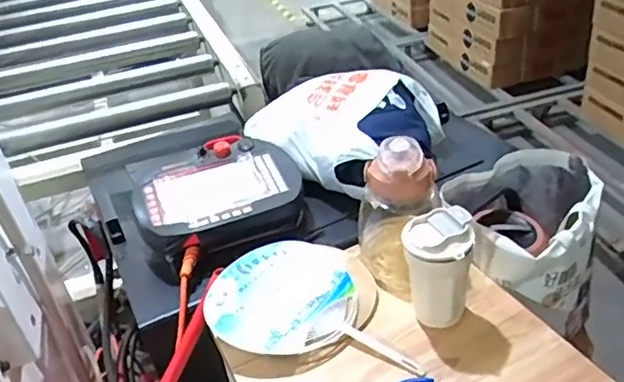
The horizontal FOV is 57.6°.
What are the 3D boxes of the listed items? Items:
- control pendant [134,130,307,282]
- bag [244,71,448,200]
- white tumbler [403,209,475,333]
[{"bbox_3d":[-0.158,0.019,0.967,0.279,0.091,0.221,-22,37,-20],"label":"control pendant"},{"bbox_3d":[0.069,-0.137,1.059,0.280,0.125,0.328,-29,40,-29],"label":"bag"},{"bbox_3d":[0.165,0.107,0.749,0.088,0.156,0.078,0,35,9],"label":"white tumbler"}]

